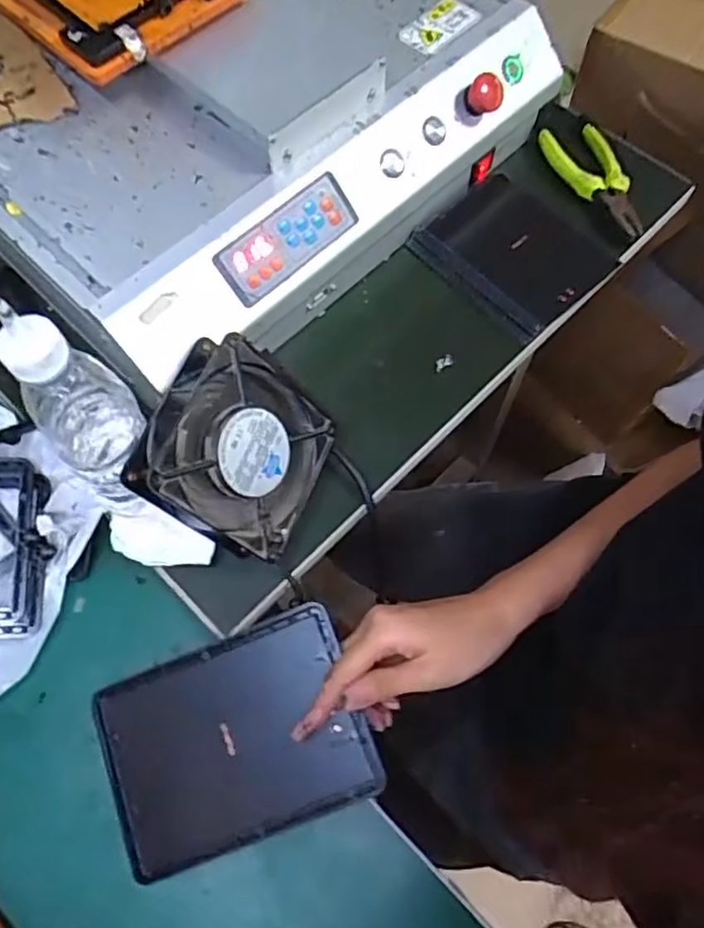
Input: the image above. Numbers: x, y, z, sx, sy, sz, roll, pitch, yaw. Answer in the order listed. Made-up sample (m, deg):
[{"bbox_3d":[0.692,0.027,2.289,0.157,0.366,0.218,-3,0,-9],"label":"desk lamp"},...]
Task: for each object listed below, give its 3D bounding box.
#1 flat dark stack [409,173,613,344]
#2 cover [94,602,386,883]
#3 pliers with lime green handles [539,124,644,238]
[{"bbox_3d":[0.140,-0.188,0.579,0.110,0.032,0.147,-42,72,-16],"label":"flat dark stack"},{"bbox_3d":[-0.075,0.172,0.408,0.165,0.007,0.119,-22,73,1],"label":"cover"},{"bbox_3d":[0.226,-0.268,0.609,0.065,0.021,0.132,-14,67,-6],"label":"pliers with lime green handles"}]

